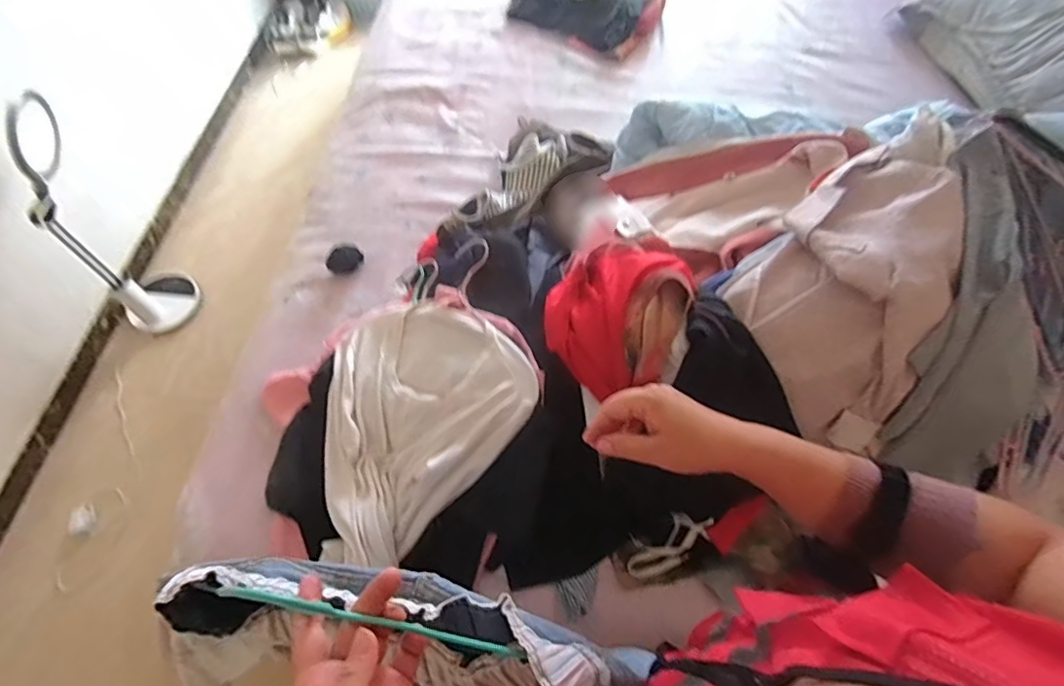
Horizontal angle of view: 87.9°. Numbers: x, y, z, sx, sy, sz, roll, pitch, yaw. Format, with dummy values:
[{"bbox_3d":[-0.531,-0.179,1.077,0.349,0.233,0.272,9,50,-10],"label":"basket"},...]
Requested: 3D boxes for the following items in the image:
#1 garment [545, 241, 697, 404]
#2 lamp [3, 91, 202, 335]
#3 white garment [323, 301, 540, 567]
[{"bbox_3d":[0.135,-0.050,0.813,0.208,0.113,0.199,0,63,0],"label":"garment"},{"bbox_3d":[-1.107,-0.281,1.415,0.223,0.607,0.232,-40,69,-19],"label":"lamp"},{"bbox_3d":[-0.219,0.099,0.890,0.382,0.145,0.360,-40,69,-19],"label":"white garment"}]

